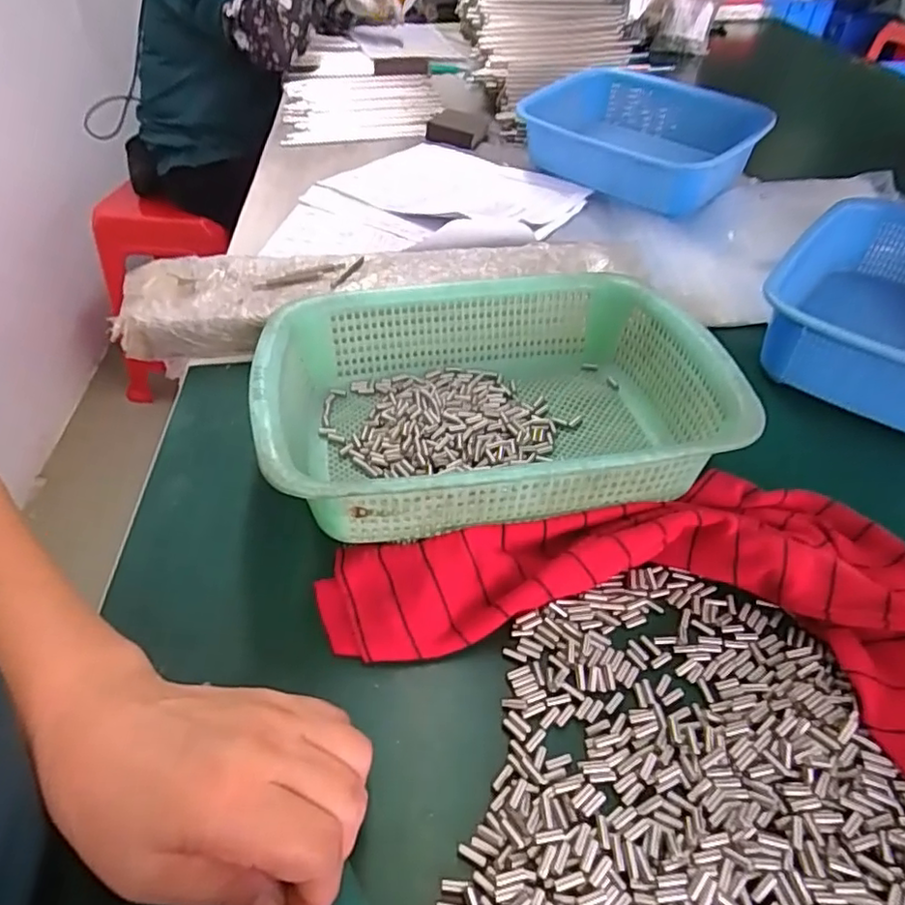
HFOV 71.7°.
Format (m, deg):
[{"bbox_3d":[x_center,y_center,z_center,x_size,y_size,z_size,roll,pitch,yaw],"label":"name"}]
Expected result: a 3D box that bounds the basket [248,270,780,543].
[{"bbox_3d":[0.026,-0.035,0.431,0.292,0.079,0.215,-6,44,-7],"label":"basket"}]

